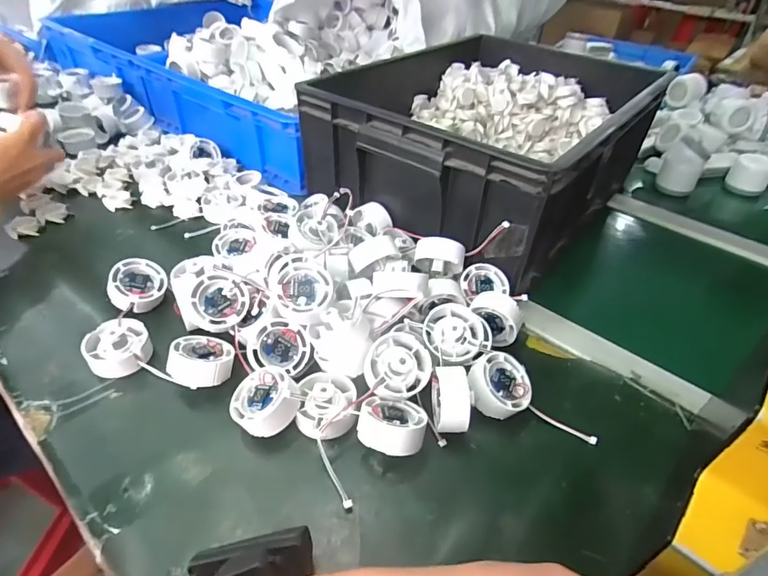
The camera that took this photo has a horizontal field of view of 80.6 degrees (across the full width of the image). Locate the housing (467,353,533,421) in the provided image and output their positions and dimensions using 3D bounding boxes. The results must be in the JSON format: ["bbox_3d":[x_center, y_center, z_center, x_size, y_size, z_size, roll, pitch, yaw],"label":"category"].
[{"bbox_3d":[0.103,0.088,0.407,0.055,0.026,0.055,14,52,-19],"label":"housing"}]

